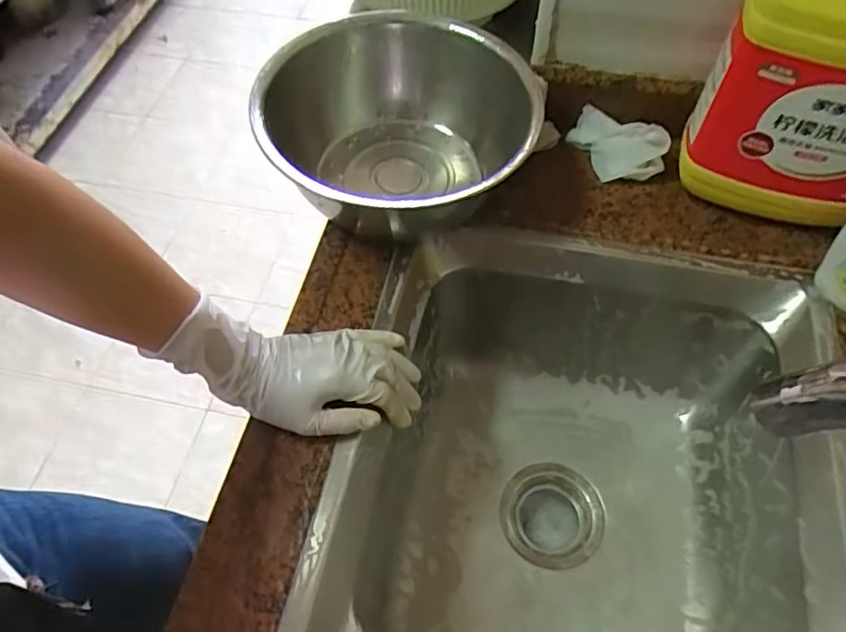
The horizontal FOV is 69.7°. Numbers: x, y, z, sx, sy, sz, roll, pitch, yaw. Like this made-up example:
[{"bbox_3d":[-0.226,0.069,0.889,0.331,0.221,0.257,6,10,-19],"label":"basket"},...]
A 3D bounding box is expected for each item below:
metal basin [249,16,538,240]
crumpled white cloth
[{"bbox_3d":[-0.024,-0.177,0.594,0.248,0.105,0.260,-1,57,1],"label":"metal basin"},{"bbox_3d":[0.199,-0.174,0.630,0.100,0.015,0.070,23,79,27],"label":"crumpled white cloth"}]

